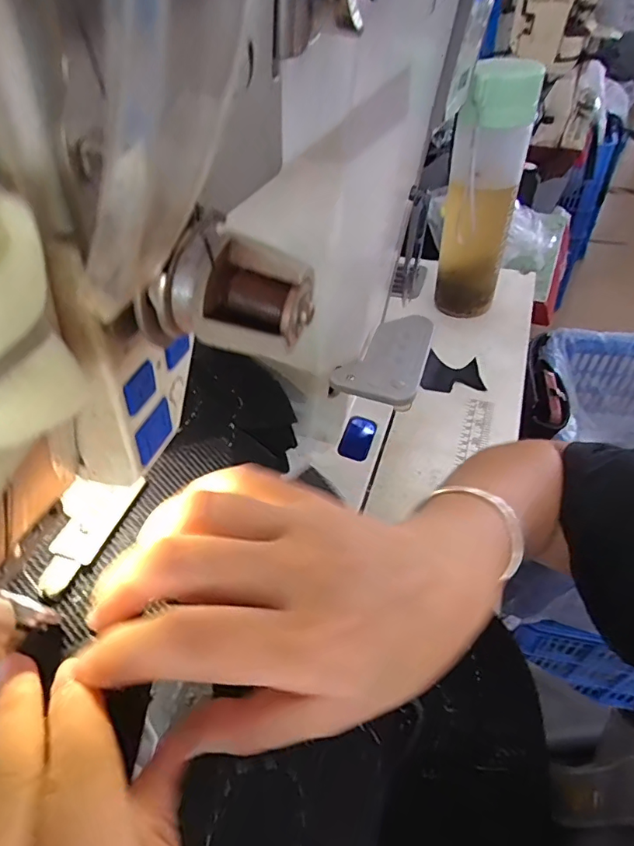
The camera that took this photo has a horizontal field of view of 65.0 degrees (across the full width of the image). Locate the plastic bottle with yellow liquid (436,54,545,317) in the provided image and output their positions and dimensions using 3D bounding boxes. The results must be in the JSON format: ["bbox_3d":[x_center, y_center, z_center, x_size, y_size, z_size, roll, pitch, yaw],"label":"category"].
[{"bbox_3d":[0.169,-0.223,0.516,0.072,0.247,0.060,13,48,16],"label":"plastic bottle with yellow liquid"}]

